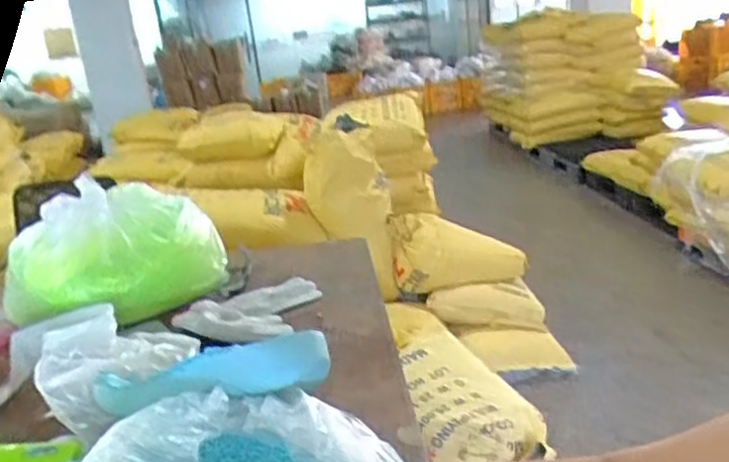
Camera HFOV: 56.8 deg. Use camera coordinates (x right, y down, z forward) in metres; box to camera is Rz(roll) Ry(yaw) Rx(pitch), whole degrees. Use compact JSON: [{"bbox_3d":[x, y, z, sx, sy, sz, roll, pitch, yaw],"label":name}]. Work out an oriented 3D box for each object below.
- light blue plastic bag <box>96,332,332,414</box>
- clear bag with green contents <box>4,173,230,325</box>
[{"bbox_3d":[-0.169,0.155,0.712,0.271,0.062,0.059,-5,18,5],"label":"light blue plastic bag"},{"bbox_3d":[-0.429,0.029,1.143,0.285,0.183,0.267,2,20,25],"label":"clear bag with green contents"}]

